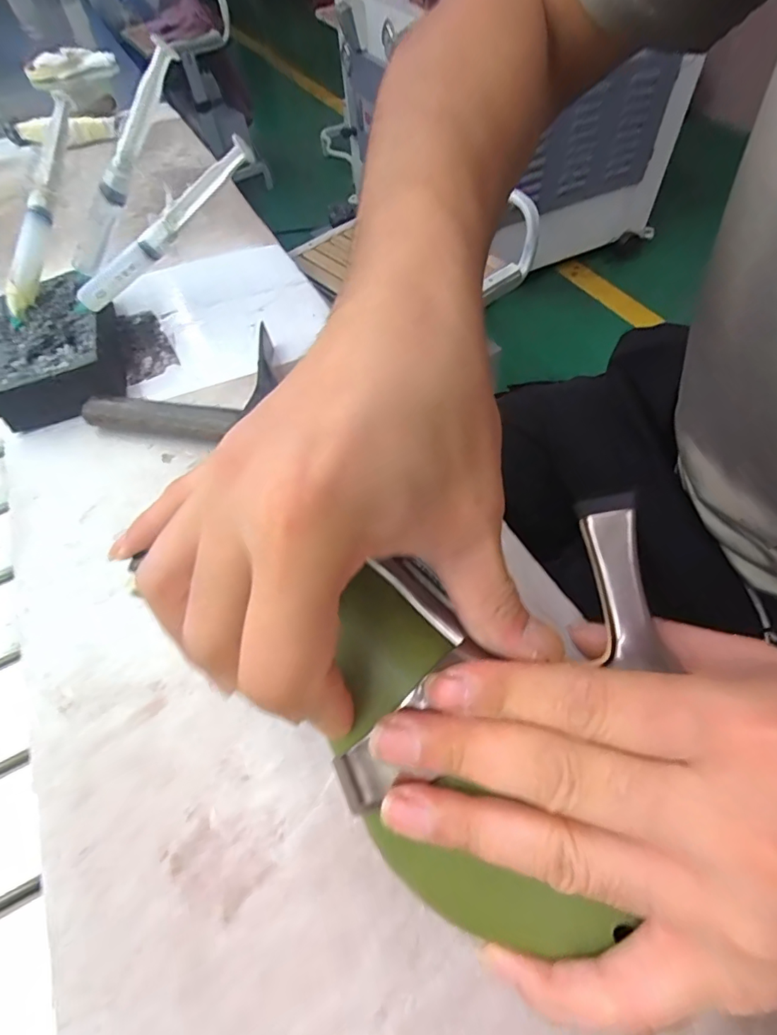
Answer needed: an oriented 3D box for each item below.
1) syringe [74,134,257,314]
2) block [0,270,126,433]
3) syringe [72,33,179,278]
[{"bbox_3d":[-0.151,-0.183,0.312,0.167,0.017,0.020,-26,53,22],"label":"syringe"},{"bbox_3d":[-0.238,-0.120,0.344,0.080,0.033,0.132,-22,57,-10],"label":"block"},{"bbox_3d":[-0.178,-0.223,0.315,0.164,0.015,0.027,-36,46,36],"label":"syringe"}]

